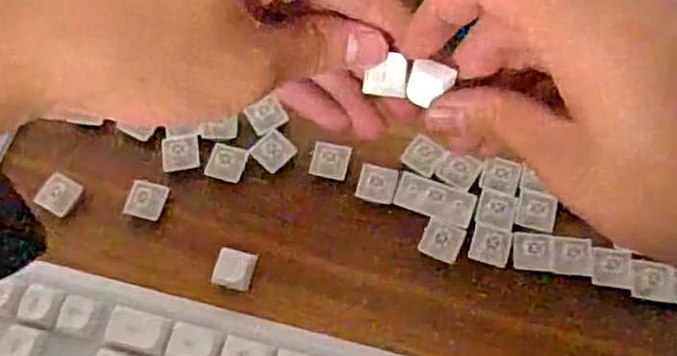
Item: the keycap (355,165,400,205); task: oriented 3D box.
[{"bbox_3d":[0.018,0.002,0.344,0.018,0.005,0.016,14,68,7],"label":"keycap"}]

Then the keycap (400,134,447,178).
[{"bbox_3d":[0.041,-0.010,0.351,0.018,0.008,0.017,35,73,15],"label":"keycap"}]

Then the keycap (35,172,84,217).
[{"bbox_3d":[-0.133,0.008,0.347,0.018,0.005,0.019,25,70,12],"label":"keycap"}]

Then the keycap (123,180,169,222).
[{"bbox_3d":[-0.091,0.011,0.346,0.018,0.009,0.018,0,71,-1],"label":"keycap"}]

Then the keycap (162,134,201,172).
[{"bbox_3d":[-0.077,-0.013,0.354,0.018,0.004,0.017,-6,67,-1],"label":"keycap"}]

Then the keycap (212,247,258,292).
[{"bbox_3d":[-0.047,0.042,0.332,0.017,0.011,0.017,14,68,7],"label":"keycap"}]

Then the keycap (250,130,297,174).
[{"bbox_3d":[-0.032,-0.014,0.351,0.016,0.004,0.017,39,74,16],"label":"keycap"}]

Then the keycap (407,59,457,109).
[{"bbox_3d":[0.035,-0.036,0.277,0.016,0.008,0.015,15,67,8],"label":"keycap"}]

